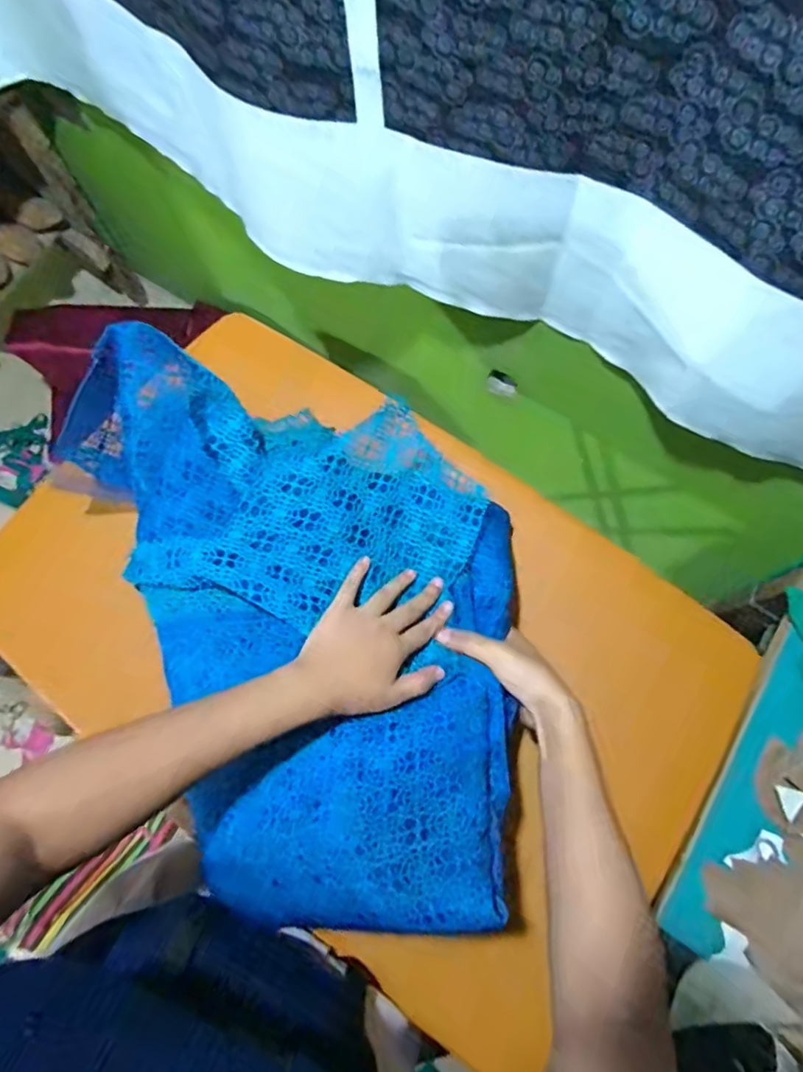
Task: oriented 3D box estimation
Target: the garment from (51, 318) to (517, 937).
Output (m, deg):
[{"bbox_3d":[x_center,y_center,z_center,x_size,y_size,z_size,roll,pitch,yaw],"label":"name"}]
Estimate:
[{"bbox_3d":[-0.078,0.029,0.497,0.331,0.109,0.546,-27,75,-7],"label":"garment"}]

